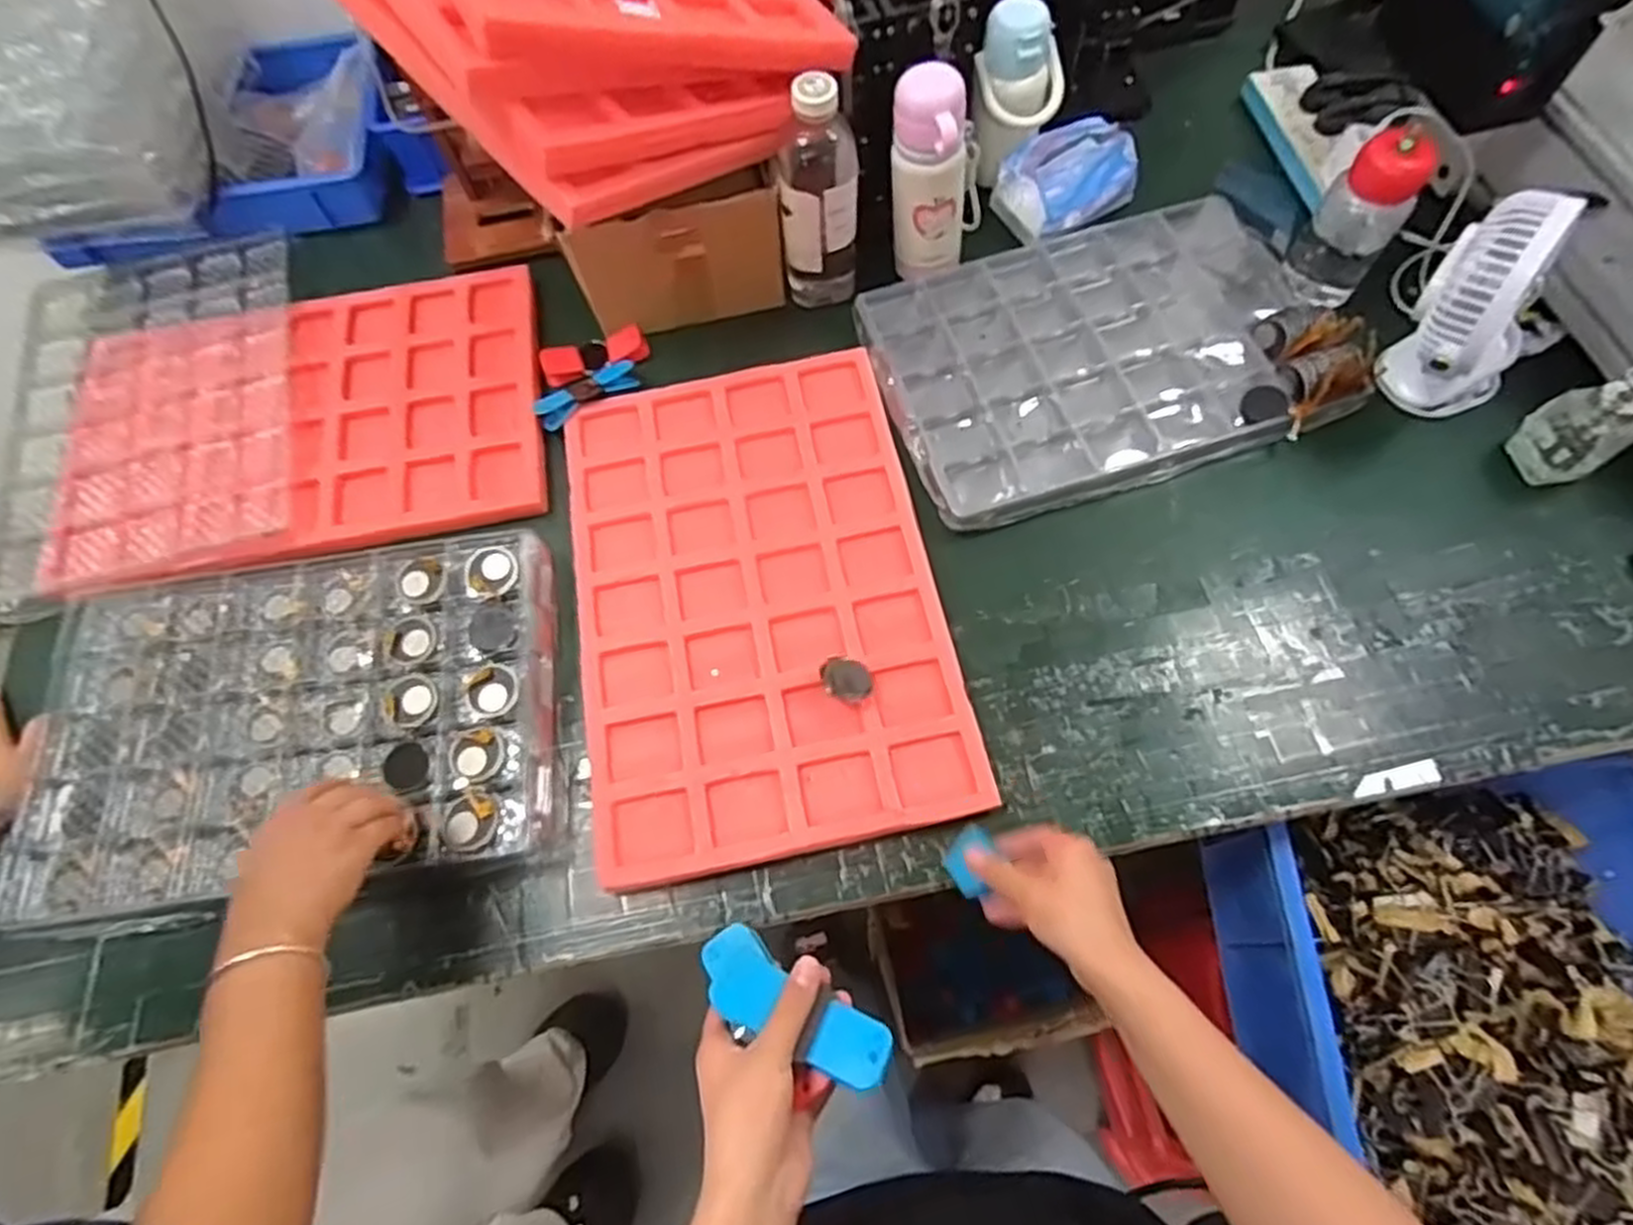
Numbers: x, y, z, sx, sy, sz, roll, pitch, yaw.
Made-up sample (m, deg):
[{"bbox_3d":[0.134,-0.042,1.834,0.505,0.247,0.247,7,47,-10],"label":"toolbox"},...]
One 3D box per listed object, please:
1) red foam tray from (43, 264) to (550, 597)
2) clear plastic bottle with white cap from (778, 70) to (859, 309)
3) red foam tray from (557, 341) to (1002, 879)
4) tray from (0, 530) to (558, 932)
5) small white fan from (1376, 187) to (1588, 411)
[{"bbox_3d":[-0.548,-0.208,0.840,0.502,0.037,0.346,-13,67,-2],"label":"red foam tray"},{"bbox_3d":[0.003,-0.417,0.813,0.079,0.250,0.075,-2,67,3],"label":"clear plastic bottle with white cap"},{"bbox_3d":[-0.061,-0.029,0.735,0.327,0.028,0.488,-12,67,-1],"label":"red foam tray"},{"bbox_3d":[-0.453,0.091,0.699,0.436,0.038,0.289,-9,67,0],"label":"tray"},{"bbox_3d":[0.593,-0.261,0.708,0.121,0.178,0.111,-39,70,-12],"label":"small white fan"}]

